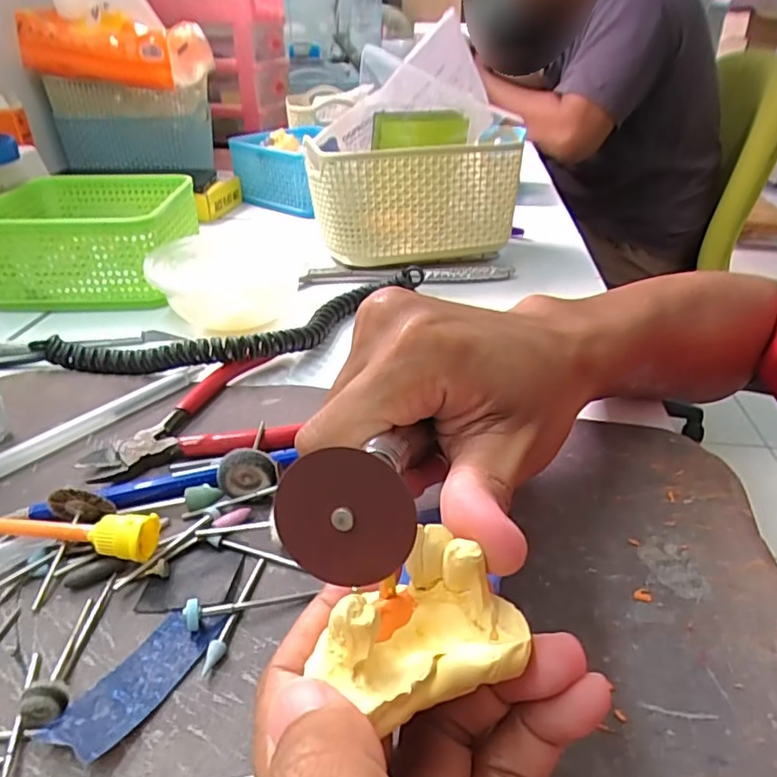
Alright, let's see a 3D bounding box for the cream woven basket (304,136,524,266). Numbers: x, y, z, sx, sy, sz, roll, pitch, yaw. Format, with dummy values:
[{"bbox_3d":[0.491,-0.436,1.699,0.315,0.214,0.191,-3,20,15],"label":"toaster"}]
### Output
[{"bbox_3d":[0.019,-0.148,0.476,0.156,0.097,0.072,-11,34,-18],"label":"cream woven basket"}]

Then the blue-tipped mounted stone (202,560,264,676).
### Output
[{"bbox_3d":[-0.052,0.076,0.200,0.006,0.004,0.046,8,33,10],"label":"blue-tipped mounted stone"}]

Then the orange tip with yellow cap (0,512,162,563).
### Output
[{"bbox_3d":[-0.132,0.053,0.217,0.089,0.019,0.015,3,32,3],"label":"orange tip with yellow cap"}]

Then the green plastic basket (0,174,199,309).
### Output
[{"bbox_3d":[-0.223,-0.117,0.450,0.130,0.063,0.130,-3,33,-6],"label":"green plastic basket"}]

